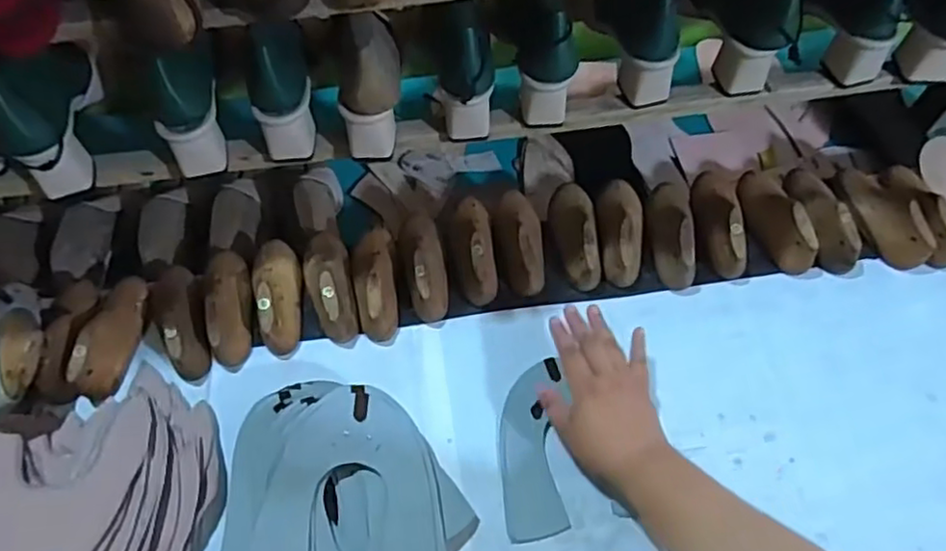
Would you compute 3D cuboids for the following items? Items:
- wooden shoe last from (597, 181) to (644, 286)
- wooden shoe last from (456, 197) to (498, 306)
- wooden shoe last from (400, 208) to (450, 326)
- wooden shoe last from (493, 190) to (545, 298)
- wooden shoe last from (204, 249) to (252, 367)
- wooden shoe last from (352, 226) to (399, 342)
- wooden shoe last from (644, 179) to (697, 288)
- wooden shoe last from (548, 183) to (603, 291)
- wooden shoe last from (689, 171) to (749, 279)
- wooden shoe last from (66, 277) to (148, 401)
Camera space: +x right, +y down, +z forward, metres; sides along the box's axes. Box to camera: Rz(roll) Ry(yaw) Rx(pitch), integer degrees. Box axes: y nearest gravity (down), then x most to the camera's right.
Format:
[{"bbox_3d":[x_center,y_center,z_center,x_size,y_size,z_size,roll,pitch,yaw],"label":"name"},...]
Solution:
[{"bbox_3d":[0.168,-0.057,0.744,0.050,0.050,0.139,2,62,3],"label":"wooden shoe last"},{"bbox_3d":[-0.002,-0.035,0.737,0.047,0.049,0.136,-7,62,-2],"label":"wooden shoe last"},{"bbox_3d":[-0.059,-0.023,0.732,0.052,0.051,0.145,-8,62,-2],"label":"wooden shoe last"},{"bbox_3d":[0.052,-0.043,0.734,0.053,0.052,0.127,-5,62,0],"label":"wooden shoe last"},{"bbox_3d":[-0.270,0.024,0.704,0.052,0.051,0.140,-16,63,-6],"label":"wooden shoe last"},{"bbox_3d":[-0.110,0.004,0.717,0.048,0.047,0.133,-9,62,-3],"label":"wooden shoe last"},{"bbox_3d":[0.224,-0.060,0.742,0.051,0.049,0.139,0,62,2],"label":"wooden shoe last"},{"bbox_3d":[0.116,-0.052,0.747,0.053,0.043,0.141,-9,62,-3],"label":"wooden shoe last"},{"bbox_3d":[0.282,-0.070,0.750,0.060,0.048,0.144,5,63,5],"label":"wooden shoe last"},{"bbox_3d":[-0.384,0.059,0.688,0.045,0.047,0.142,2,62,3],"label":"wooden shoe last"}]

